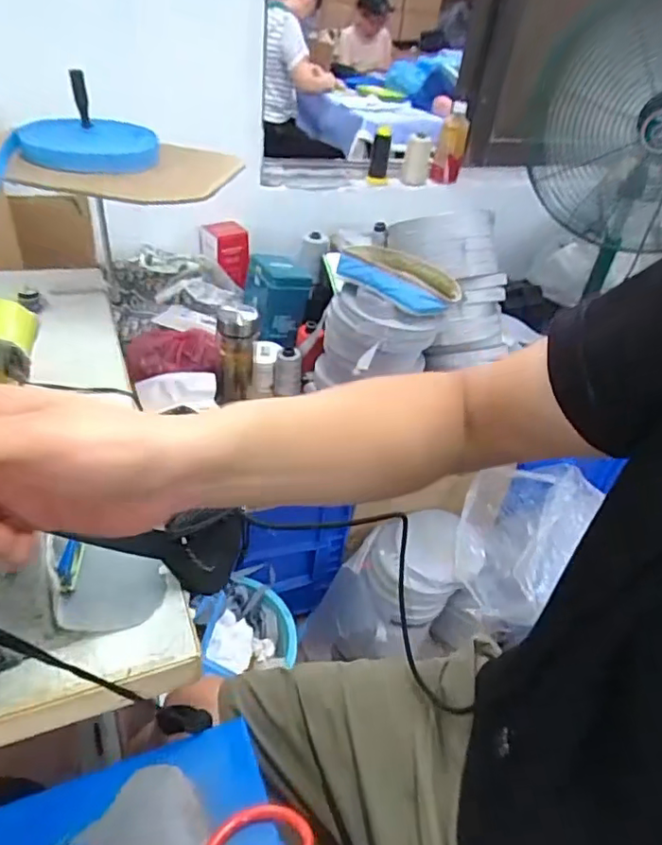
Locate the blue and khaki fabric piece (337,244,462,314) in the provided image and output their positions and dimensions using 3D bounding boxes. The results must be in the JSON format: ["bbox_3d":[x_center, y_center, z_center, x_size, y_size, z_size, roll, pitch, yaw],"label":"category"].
[{"bbox_3d":[0.125,-0.270,1.023,0.218,0.050,0.181,12,38,6],"label":"blue and khaki fabric piece"}]

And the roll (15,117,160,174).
[{"bbox_3d":[-0.352,-0.413,0.831,0.183,0.044,0.156,-6,40,-17],"label":"roll"}]

